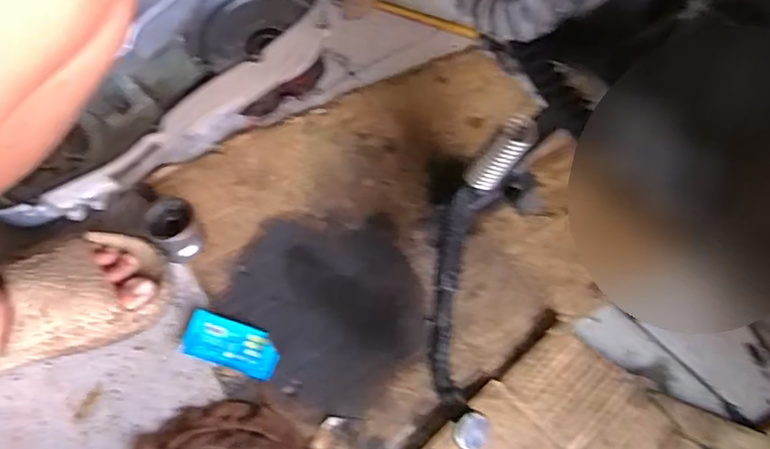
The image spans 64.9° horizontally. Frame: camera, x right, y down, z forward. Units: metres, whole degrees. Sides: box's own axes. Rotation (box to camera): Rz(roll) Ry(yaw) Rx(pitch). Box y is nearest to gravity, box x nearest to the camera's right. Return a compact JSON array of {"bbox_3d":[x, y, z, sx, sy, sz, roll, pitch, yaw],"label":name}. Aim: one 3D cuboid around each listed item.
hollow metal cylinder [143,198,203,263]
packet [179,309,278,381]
[{"bbox_3d":[-0.211,0.005,0.607,0.053,0.045,0.062,-25,60,-19],"label":"hollow metal cylinder"},{"bbox_3d":[-0.143,0.111,0.562,0.092,0.009,0.043,17,56,8],"label":"packet"}]

